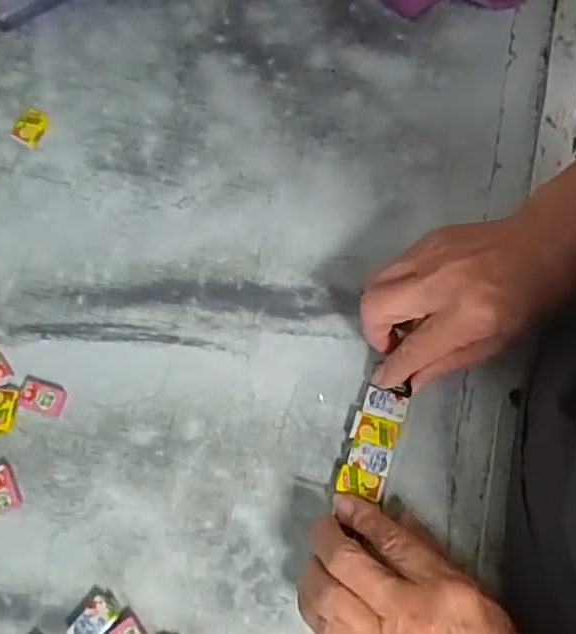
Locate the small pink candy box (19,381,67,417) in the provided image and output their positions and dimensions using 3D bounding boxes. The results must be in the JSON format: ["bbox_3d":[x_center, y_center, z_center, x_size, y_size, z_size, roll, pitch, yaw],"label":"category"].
[{"bbox_3d":[-0.153,0.050,0.395,0.027,0.008,0.019,15,74,4],"label":"small pink candy box"}]

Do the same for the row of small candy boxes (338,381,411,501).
[{"bbox_3d":[0.051,0.075,0.383,0.027,0.005,0.063,20,75,5],"label":"row of small candy boxes"}]

